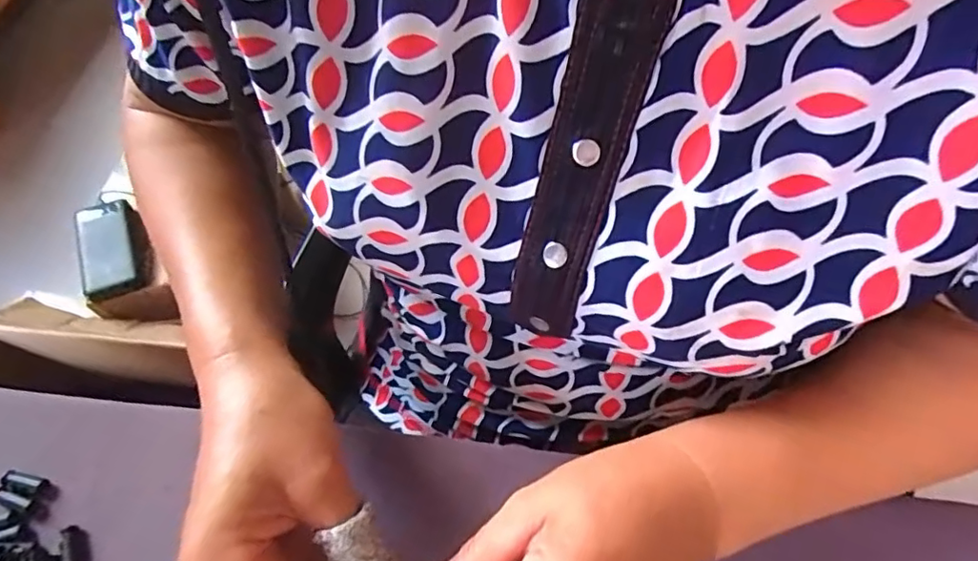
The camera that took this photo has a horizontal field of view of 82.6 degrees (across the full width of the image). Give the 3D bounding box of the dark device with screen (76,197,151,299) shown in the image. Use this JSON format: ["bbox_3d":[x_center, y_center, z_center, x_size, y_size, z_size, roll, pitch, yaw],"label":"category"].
[{"bbox_3d":[-0.540,-0.043,0.796,0.082,0.027,0.155,-24,66,-9],"label":"dark device with screen"}]

